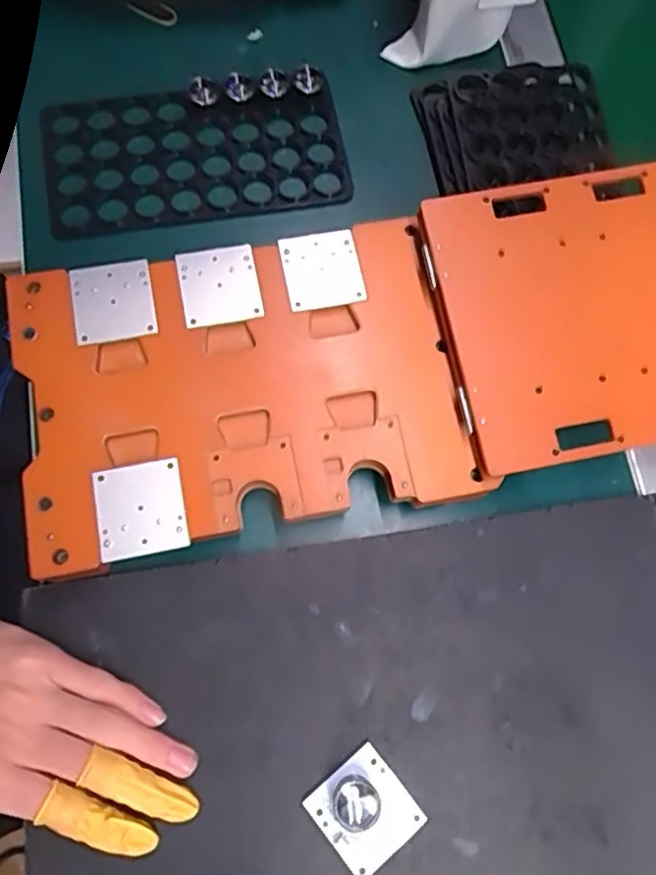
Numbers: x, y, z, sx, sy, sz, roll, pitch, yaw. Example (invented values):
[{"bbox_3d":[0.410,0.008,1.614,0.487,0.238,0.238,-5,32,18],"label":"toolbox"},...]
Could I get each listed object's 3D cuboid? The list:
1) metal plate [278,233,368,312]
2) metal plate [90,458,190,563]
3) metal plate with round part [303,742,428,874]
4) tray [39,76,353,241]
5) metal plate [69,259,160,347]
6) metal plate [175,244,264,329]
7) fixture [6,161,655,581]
[{"bbox_3d":[-0.004,-0.097,0.364,0.044,0.005,0.045,-11,76,-4],"label":"metal plate"},{"bbox_3d":[-0.097,0.037,0.322,0.044,0.004,0.047,-11,76,-4],"label":"metal plate"},{"bbox_3d":[0.019,0.187,0.311,0.045,0.012,0.047,-38,79,-10],"label":"metal plate with round part"},{"bbox_3d":[-0.088,-0.188,0.414,0.194,0.011,0.098,-9,76,-3],"label":"tray"},{"bbox_3d":[-0.121,-0.076,0.352,0.044,0.004,0.045,-10,75,-6],"label":"metal plate"},{"bbox_3d":[-0.062,-0.087,0.359,0.044,0.004,0.046,-10,80,-8],"label":"metal plate"},{"bbox_3d":[0.059,-0.049,0.356,0.448,0.050,0.161,-11,76,-4],"label":"fixture"}]

